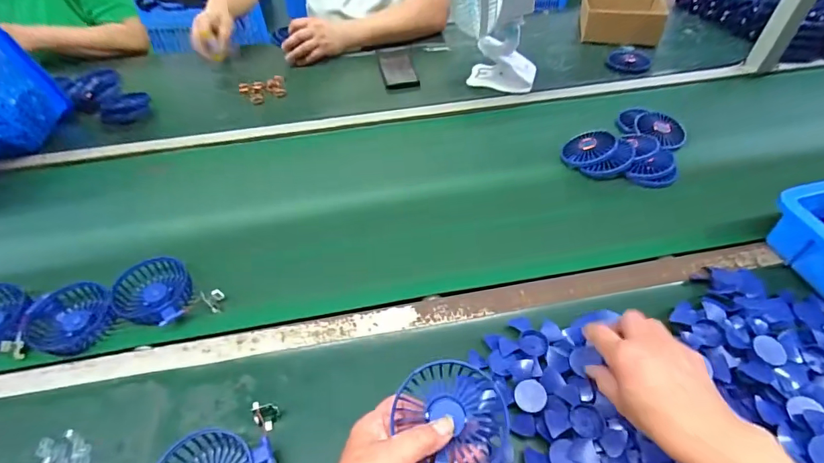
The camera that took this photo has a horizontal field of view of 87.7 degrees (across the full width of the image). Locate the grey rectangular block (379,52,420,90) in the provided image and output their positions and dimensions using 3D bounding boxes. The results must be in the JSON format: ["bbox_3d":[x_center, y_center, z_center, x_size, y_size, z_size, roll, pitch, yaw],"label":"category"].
[{"bbox_3d":[-0.030,-0.359,0.953,0.073,0.008,0.140,-8,51,-5],"label":"grey rectangular block"}]

